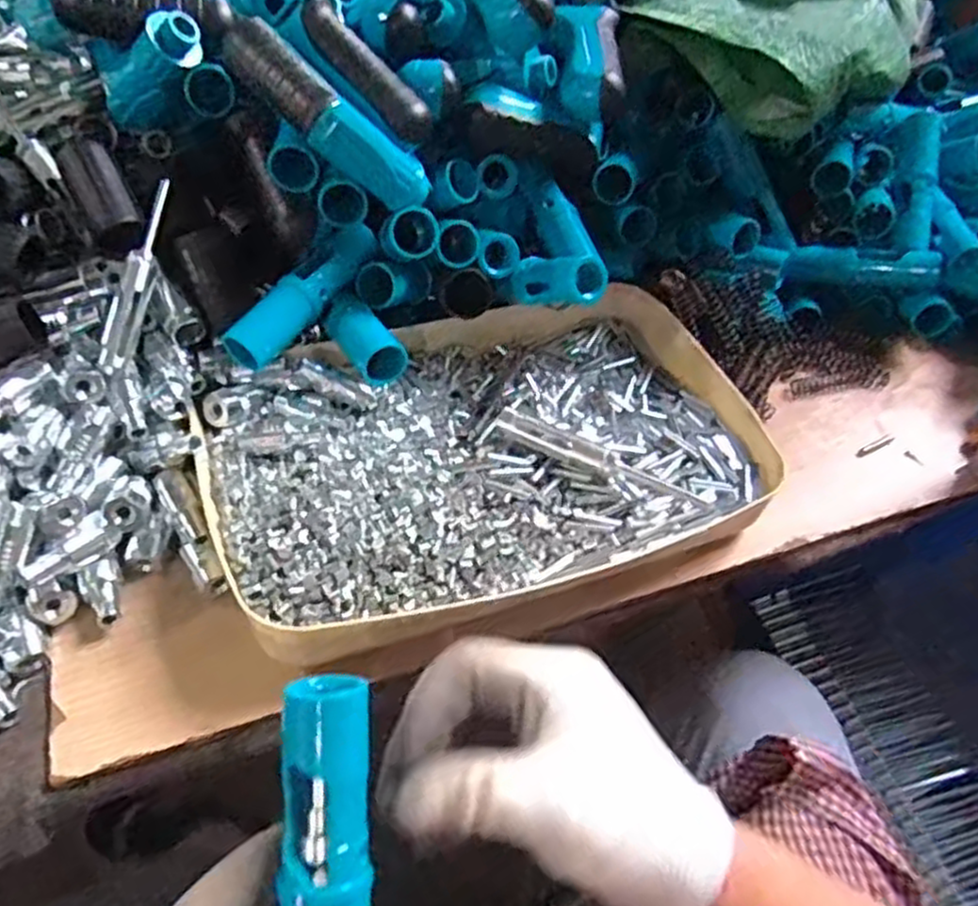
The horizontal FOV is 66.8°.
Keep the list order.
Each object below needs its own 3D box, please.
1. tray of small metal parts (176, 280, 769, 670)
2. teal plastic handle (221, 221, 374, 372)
[{"bbox_3d":[-0.001,-0.006,0.460,0.320,0.046,0.233,-18,52,-21],"label":"tray of small metal parts"},{"bbox_3d":[-0.113,-0.099,0.457,0.027,0.023,0.121,31,66,21],"label":"teal plastic handle"}]

